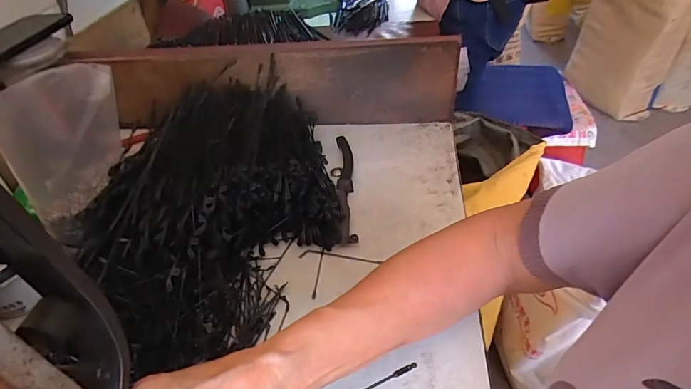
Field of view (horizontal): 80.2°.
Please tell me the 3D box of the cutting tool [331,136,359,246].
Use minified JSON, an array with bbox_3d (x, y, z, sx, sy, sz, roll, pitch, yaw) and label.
[{"bbox_3d":[-0.003,-0.013,0.482,0.026,0.021,0.181,-5,41,2],"label":"cutting tool"}]

